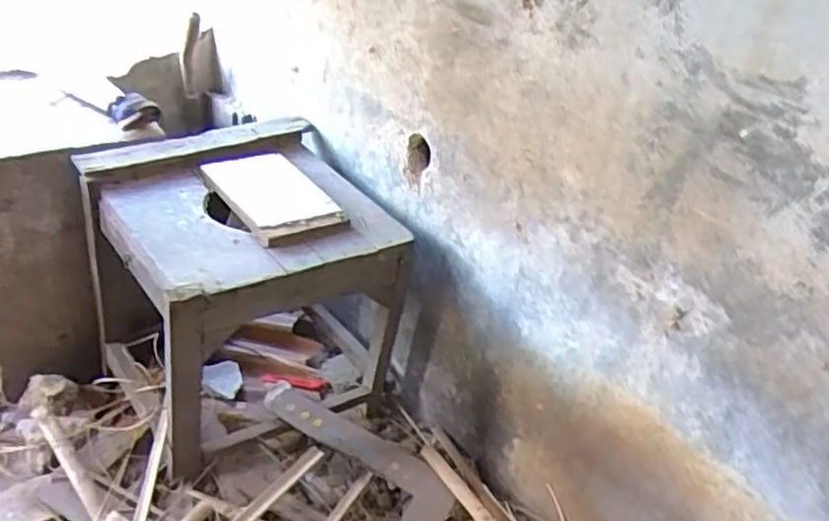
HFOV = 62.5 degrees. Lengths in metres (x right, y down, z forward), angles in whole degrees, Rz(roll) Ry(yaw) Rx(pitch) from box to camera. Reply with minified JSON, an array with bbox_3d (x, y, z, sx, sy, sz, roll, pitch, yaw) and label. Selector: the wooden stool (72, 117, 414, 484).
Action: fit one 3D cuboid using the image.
[{"bbox_3d":[-0.314,0.050,1.295,0.455,0.447,0.474,-16,39,-31],"label":"wooden stool"}]

